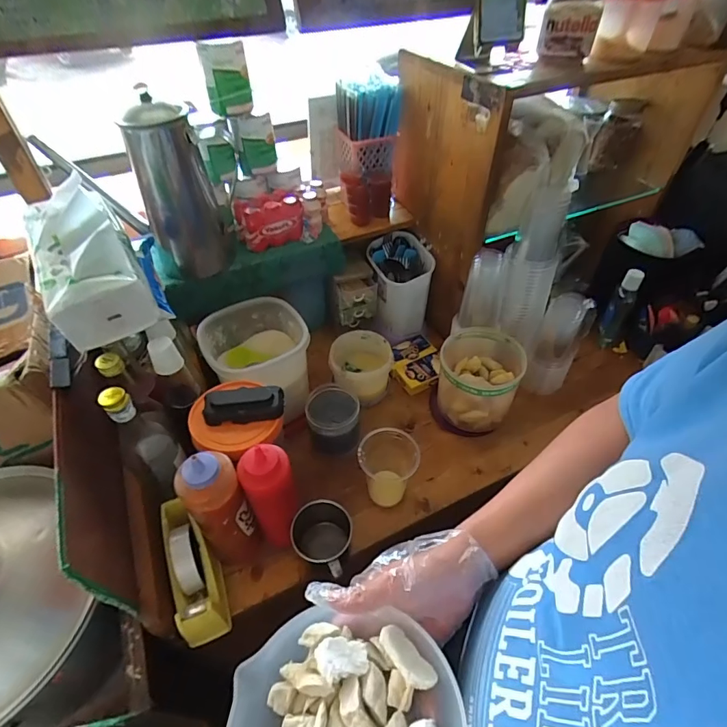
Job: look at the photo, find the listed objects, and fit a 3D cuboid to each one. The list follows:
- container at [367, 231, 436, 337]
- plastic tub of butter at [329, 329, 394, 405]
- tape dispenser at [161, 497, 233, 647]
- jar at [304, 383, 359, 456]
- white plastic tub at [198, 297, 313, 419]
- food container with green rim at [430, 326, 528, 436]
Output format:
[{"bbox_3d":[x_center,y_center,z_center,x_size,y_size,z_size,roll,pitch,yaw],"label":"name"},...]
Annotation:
[{"bbox_3d":[0.075,-0.166,0.921,0.117,0.158,0.152,-2,48,-2],"label":"container"},{"bbox_3d":[-0.003,0.011,0.829,0.109,0.088,0.113,0,48,0],"label":"plastic tub of butter"},{"bbox_3d":[-0.232,0.275,0.592,0.052,0.095,0.183,-21,64,-18],"label":"tape dispenser"},{"bbox_3d":[-0.051,0.100,0.750,0.086,0.097,0.093,0,48,0],"label":"jar"},{"bbox_3d":[-0.176,-0.009,0.751,0.157,0.128,0.172,-11,49,-10],"label":"white plastic tub"},{"bbox_3d":[0.203,0.030,0.788,0.133,0.131,0.147,21,51,17],"label":"food container with green rim"}]

